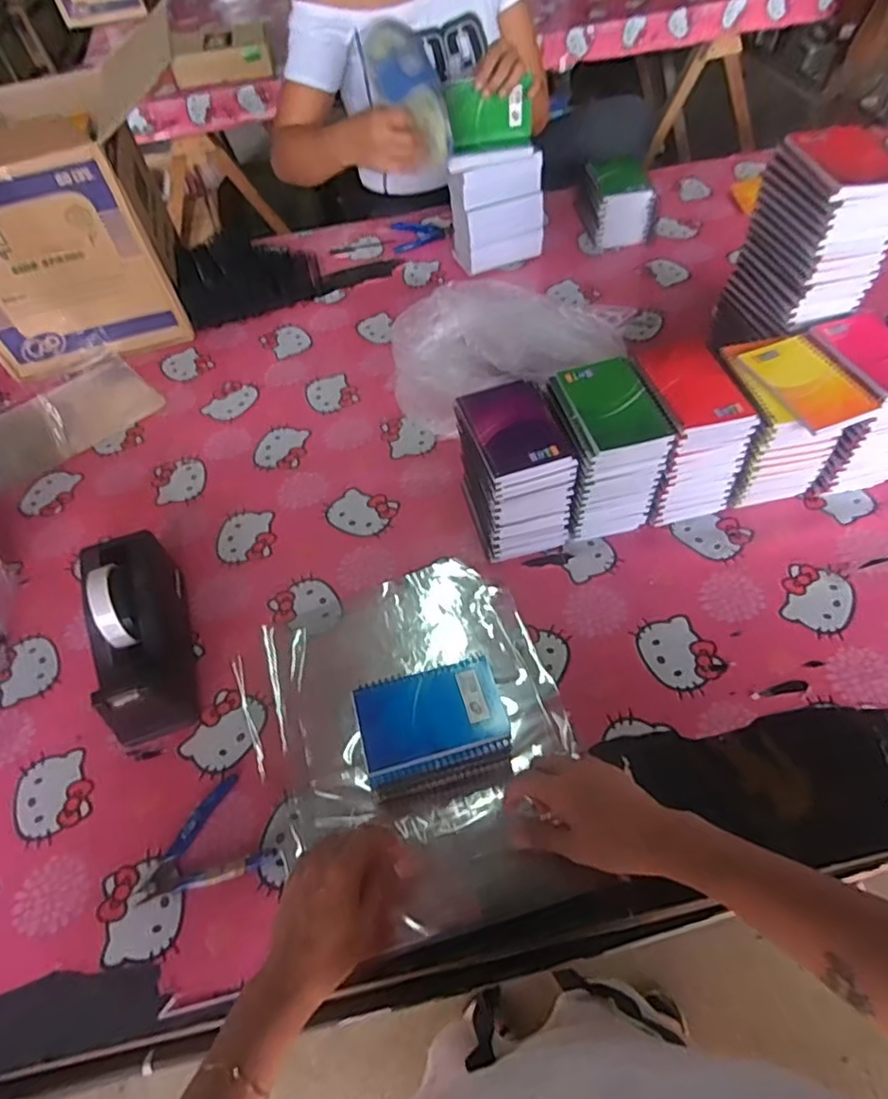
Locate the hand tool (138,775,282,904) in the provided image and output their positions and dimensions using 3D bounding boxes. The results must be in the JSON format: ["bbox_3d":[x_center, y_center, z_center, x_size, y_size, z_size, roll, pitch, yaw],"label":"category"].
[{"bbox_3d":[-0.219,0.271,0.550,0.112,0.018,0.089,-35,59,-19],"label":"hand tool"}]

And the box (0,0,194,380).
[{"bbox_3d":[-0.602,-0.501,0.958,0.360,0.305,0.288,-16,55,-6],"label":"box"}]

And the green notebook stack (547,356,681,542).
[{"bbox_3d":[0.181,-0.111,0.703,0.101,0.153,0.130,-11,54,-3],"label":"green notebook stack"}]

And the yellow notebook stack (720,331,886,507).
[{"bbox_3d":[0.382,-0.147,0.720,0.119,0.143,0.139,-13,54,-5],"label":"yellow notebook stack"}]

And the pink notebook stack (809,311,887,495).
[{"bbox_3d":[0.474,-0.167,0.729,0.114,0.141,0.144,-13,54,-5],"label":"pink notebook stack"}]

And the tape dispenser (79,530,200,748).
[{"bbox_3d":[-0.316,0.079,0.643,0.079,0.116,0.219,-17,55,-7],"label":"tape dispenser"}]

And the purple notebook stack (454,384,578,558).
[{"bbox_3d":[0.081,-0.088,0.698,0.099,0.154,0.123,-15,54,-6],"label":"purple notebook stack"}]

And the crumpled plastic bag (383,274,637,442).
[{"bbox_3d":[0.090,-0.276,0.858,0.320,0.119,0.183,-12,54,-4],"label":"crumpled plastic bag"}]

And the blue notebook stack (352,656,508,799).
[{"bbox_3d":[-0.009,0.169,0.581,0.128,0.066,0.092,-13,54,-4],"label":"blue notebook stack"}]

